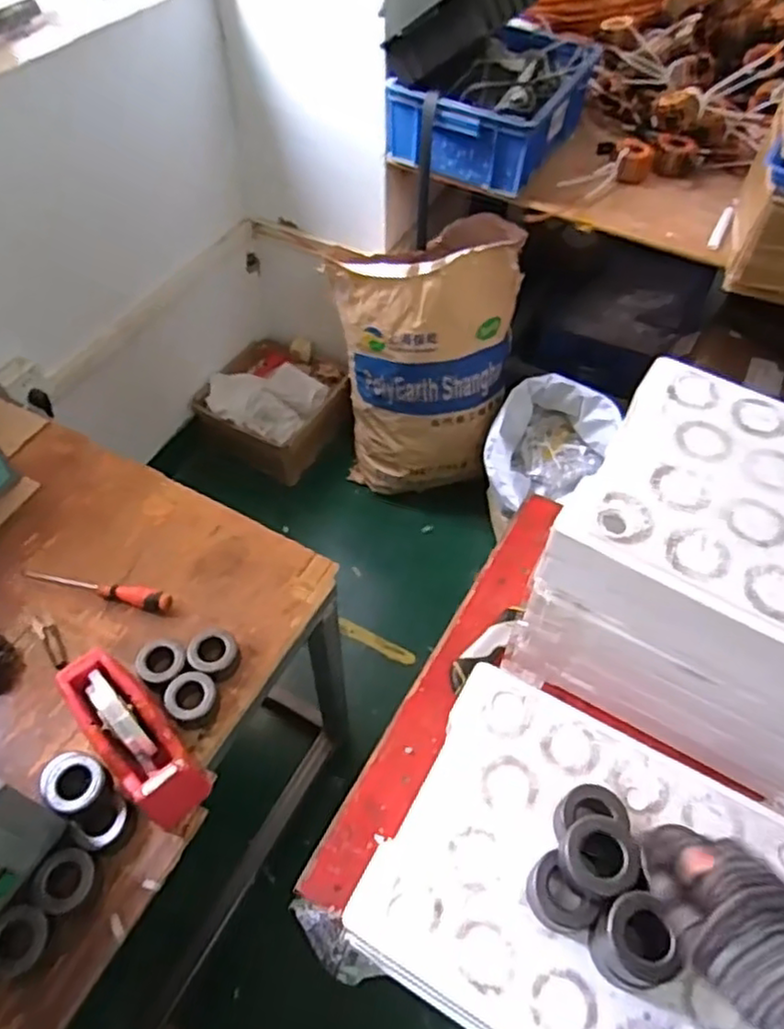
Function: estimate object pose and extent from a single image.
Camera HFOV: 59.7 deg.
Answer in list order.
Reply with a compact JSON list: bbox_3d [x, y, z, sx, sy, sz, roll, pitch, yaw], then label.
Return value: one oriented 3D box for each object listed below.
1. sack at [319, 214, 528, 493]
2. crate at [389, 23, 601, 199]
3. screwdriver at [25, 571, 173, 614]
[{"bbox_3d":[0.070,-0.366,1.644,0.402,0.593,0.322,16,55,10],"label":"sack"},{"bbox_3d":[0.209,-0.846,1.386,0.301,0.172,0.392,26,58,17],"label":"crate"},{"bbox_3d":[-0.407,0.101,0.933,0.221,0.033,0.026,11,55,7],"label":"screwdriver"}]

